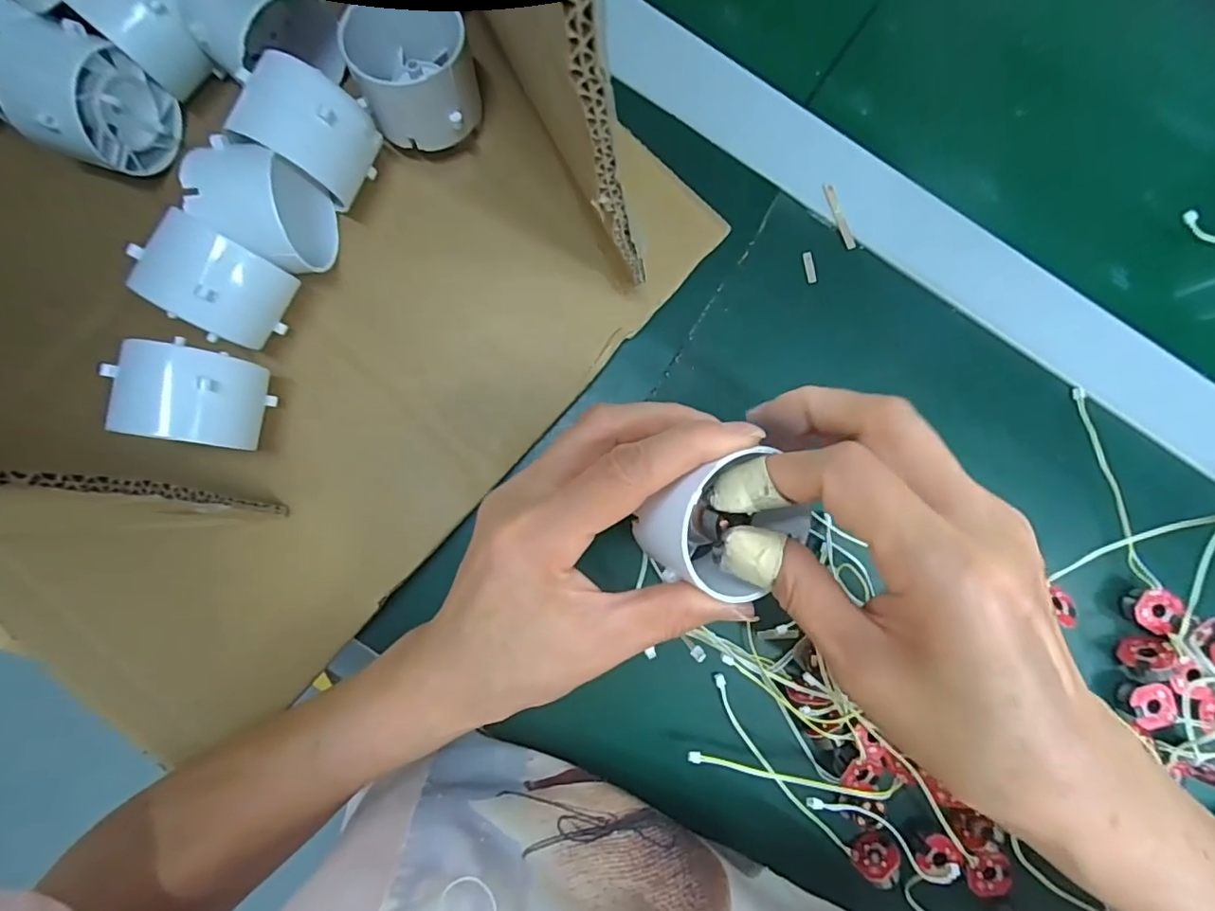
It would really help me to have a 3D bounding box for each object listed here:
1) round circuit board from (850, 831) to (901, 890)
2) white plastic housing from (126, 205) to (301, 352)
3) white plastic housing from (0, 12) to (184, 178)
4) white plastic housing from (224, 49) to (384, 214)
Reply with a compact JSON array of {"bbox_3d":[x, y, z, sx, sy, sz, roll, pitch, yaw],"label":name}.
[{"bbox_3d":[0.123,0.185,0.252,0.019,0.019,0.010,-46,119,-37],"label":"round circuit board"},{"bbox_3d":[-0.158,-0.068,0.225,0.043,0.047,0.037,26,86,-3],"label":"white plastic housing"},{"bbox_3d":[-0.217,-0.145,0.231,0.041,0.050,0.048,23,87,2],"label":"white plastic housing"},{"bbox_3d":[-0.123,-0.131,0.231,0.046,0.045,0.038,25,86,-3],"label":"white plastic housing"}]

